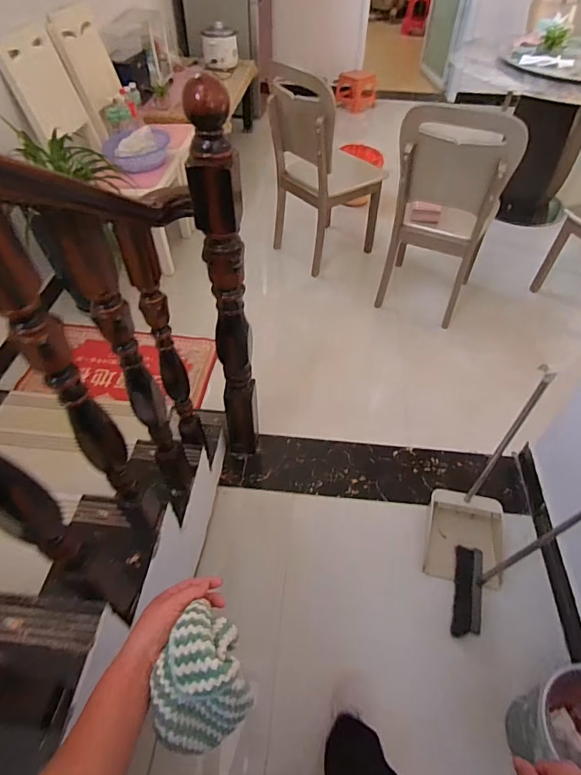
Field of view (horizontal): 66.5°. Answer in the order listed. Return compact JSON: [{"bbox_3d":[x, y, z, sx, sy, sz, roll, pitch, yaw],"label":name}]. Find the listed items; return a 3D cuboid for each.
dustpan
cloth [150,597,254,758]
[{"bbox_3d":[0.533,0.288,1.172,0.225,0.636,0.260,10,49,10],"label":"dustpan"},{"bbox_3d":[-0.094,0.298,0.458,0.089,0.097,0.109,-14,50,-11],"label":"cloth"}]

